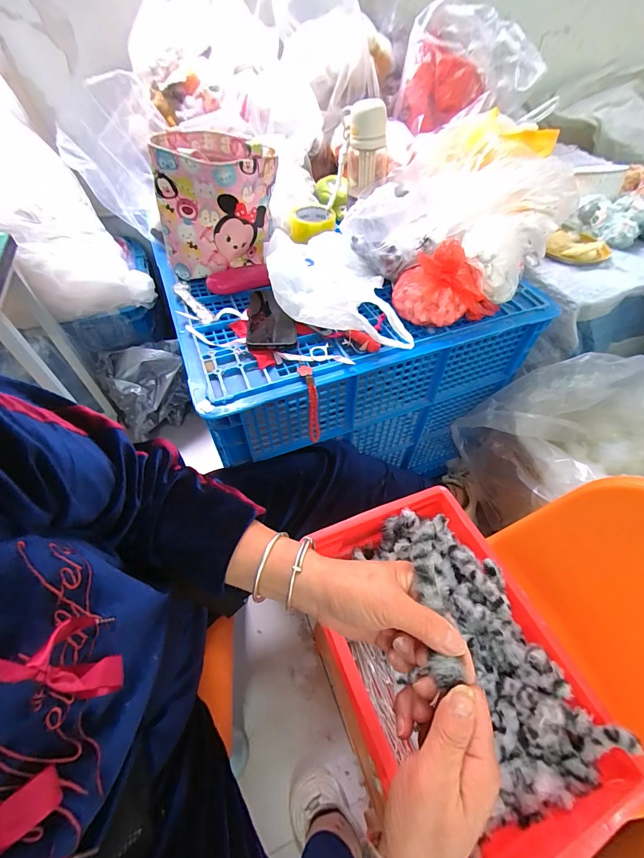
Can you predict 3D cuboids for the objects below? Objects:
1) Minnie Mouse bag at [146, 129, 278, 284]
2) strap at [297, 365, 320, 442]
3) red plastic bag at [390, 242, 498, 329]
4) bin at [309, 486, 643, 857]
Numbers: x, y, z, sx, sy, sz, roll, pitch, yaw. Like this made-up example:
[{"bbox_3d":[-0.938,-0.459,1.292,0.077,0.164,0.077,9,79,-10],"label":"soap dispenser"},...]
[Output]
[{"bbox_3d":[-0.192,-0.409,0.657,0.179,0.185,0.167,15,54,11],"label":"Minnie Mouse bag"},{"bbox_3d":[-0.018,-0.034,0.565,0.020,0.127,0.040,-12,33,-9],"label":"strap"},{"bbox_3d":[0.209,-0.243,0.581,0.172,0.101,0.111,5,53,3],"label":"red plastic bag"},{"bbox_3d":[0.146,0.275,0.441,0.250,0.093,0.368,-17,55,-13],"label":"bin"}]

